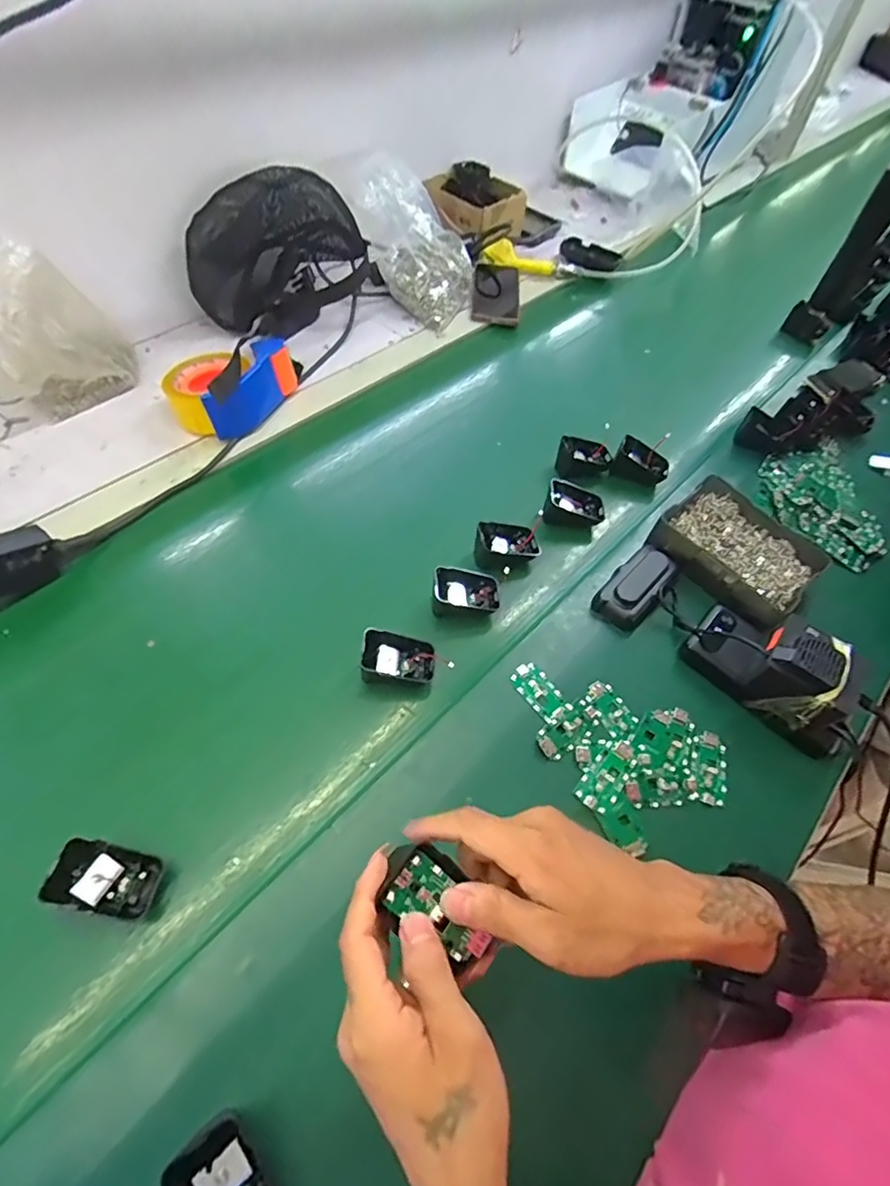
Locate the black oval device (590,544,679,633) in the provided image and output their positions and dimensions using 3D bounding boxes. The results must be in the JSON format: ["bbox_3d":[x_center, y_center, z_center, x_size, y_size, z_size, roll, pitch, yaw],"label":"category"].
[{"bbox_3d":[0.205,-0.010,0.583,0.052,0.030,0.110,41,61,19],"label":"black oval device"}]

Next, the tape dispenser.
[{"bbox_3d":[-0.267,-0.265,0.692,0.111,0.079,0.159,26,57,10],"label":"tape dispenser"}]

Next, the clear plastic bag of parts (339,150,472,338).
[{"bbox_3d":[-0.041,-0.524,0.838,0.167,0.151,0.146,20,56,6],"label":"clear plastic bag of parts"}]

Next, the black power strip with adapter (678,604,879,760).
[{"bbox_3d":[0.316,0.067,0.517,0.154,0.081,0.075,41,61,19],"label":"black power strip with adapter"}]

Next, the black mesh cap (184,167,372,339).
[{"bbox_3d":[-0.231,-0.472,0.780,0.190,0.175,0.171,17,56,4],"label":"black mesh cap"}]

